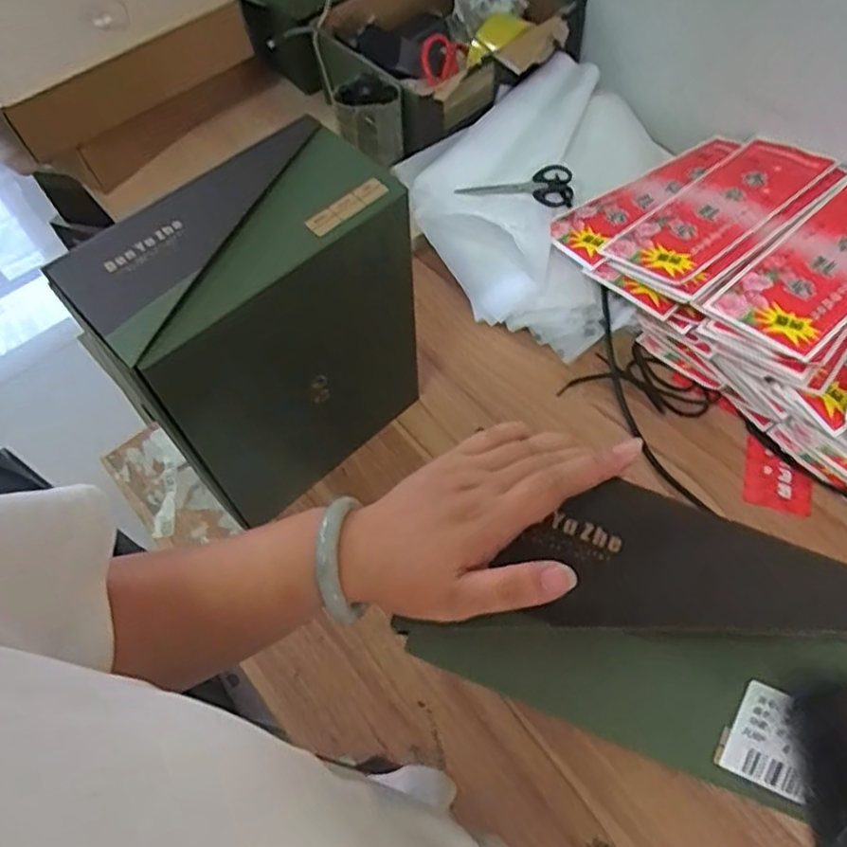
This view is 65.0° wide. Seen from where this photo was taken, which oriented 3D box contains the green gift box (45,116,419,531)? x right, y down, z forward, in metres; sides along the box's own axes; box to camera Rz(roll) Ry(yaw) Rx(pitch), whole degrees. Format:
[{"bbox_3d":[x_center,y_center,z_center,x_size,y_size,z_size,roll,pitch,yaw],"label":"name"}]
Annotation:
[{"bbox_3d":[-0.138,-0.076,0.628,0.254,0.293,0.122,-39,65,-17],"label":"green gift box"}]

